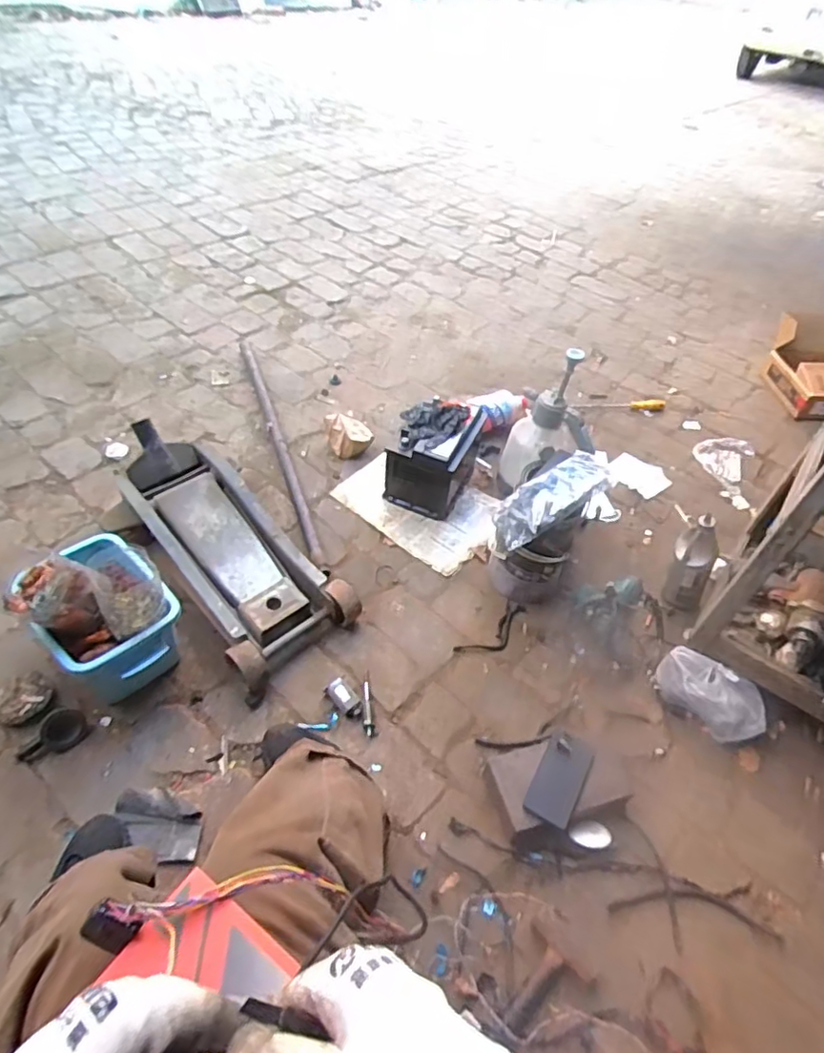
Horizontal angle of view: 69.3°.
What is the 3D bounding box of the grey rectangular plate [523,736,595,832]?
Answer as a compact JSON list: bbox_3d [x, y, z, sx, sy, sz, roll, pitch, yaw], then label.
[{"bbox_3d":[0.247,0.423,0.993,0.079,0.006,0.147,30,49,12],"label":"grey rectangular plate"}]

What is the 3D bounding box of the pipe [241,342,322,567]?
[{"bbox_3d":[-0.363,-0.248,1.588,0.032,0.027,0.933,-15,52,-15],"label":"pipe"}]

